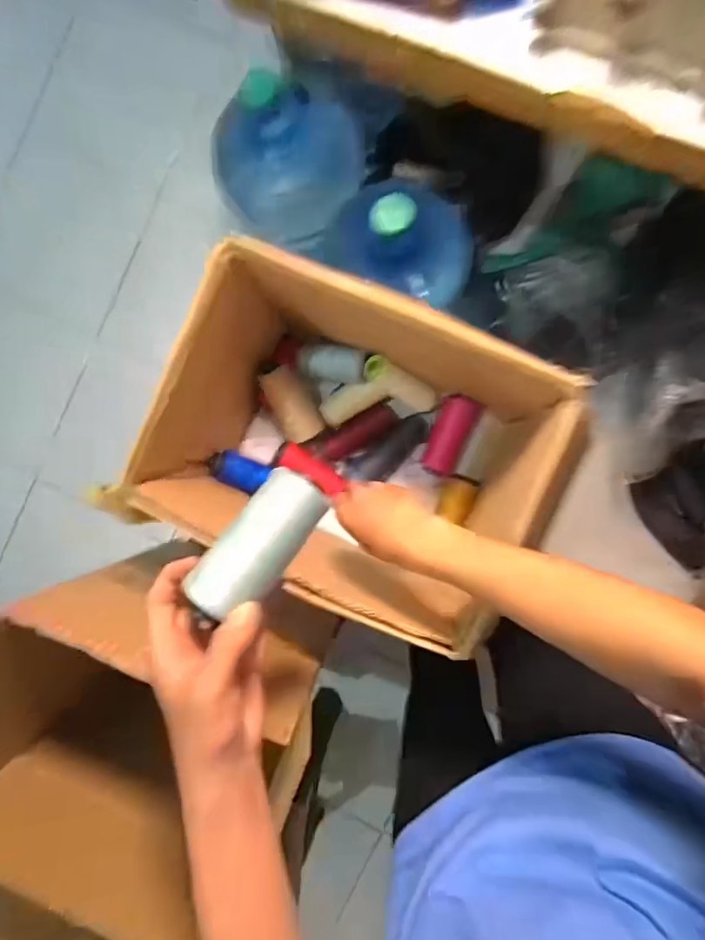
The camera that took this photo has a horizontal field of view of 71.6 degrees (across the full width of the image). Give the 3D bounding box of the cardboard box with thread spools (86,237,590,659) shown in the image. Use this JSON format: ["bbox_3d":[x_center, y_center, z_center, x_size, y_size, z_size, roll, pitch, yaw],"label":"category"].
[{"bbox_3d":[0.004,-0.026,0.599,0.377,0.286,0.287,24,94,3],"label":"cardboard box with thread spools"}]

